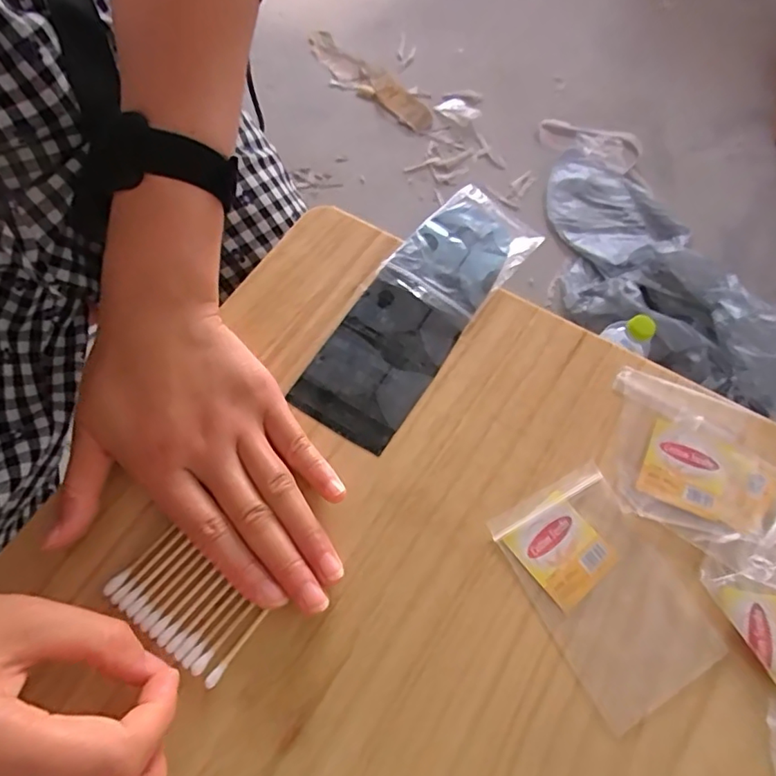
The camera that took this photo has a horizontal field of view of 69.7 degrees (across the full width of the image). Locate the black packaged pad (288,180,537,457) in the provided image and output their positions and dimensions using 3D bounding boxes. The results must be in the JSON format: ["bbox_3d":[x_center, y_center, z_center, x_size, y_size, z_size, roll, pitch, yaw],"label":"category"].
[{"bbox_3d":[0.020,-0.050,0.323,0.062,0.005,0.185,33,68,13],"label":"black packaged pad"}]

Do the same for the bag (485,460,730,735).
[{"bbox_3d":[0.099,0.092,0.259,0.065,0.004,0.099,-26,68,-13],"label":"bag"}]

